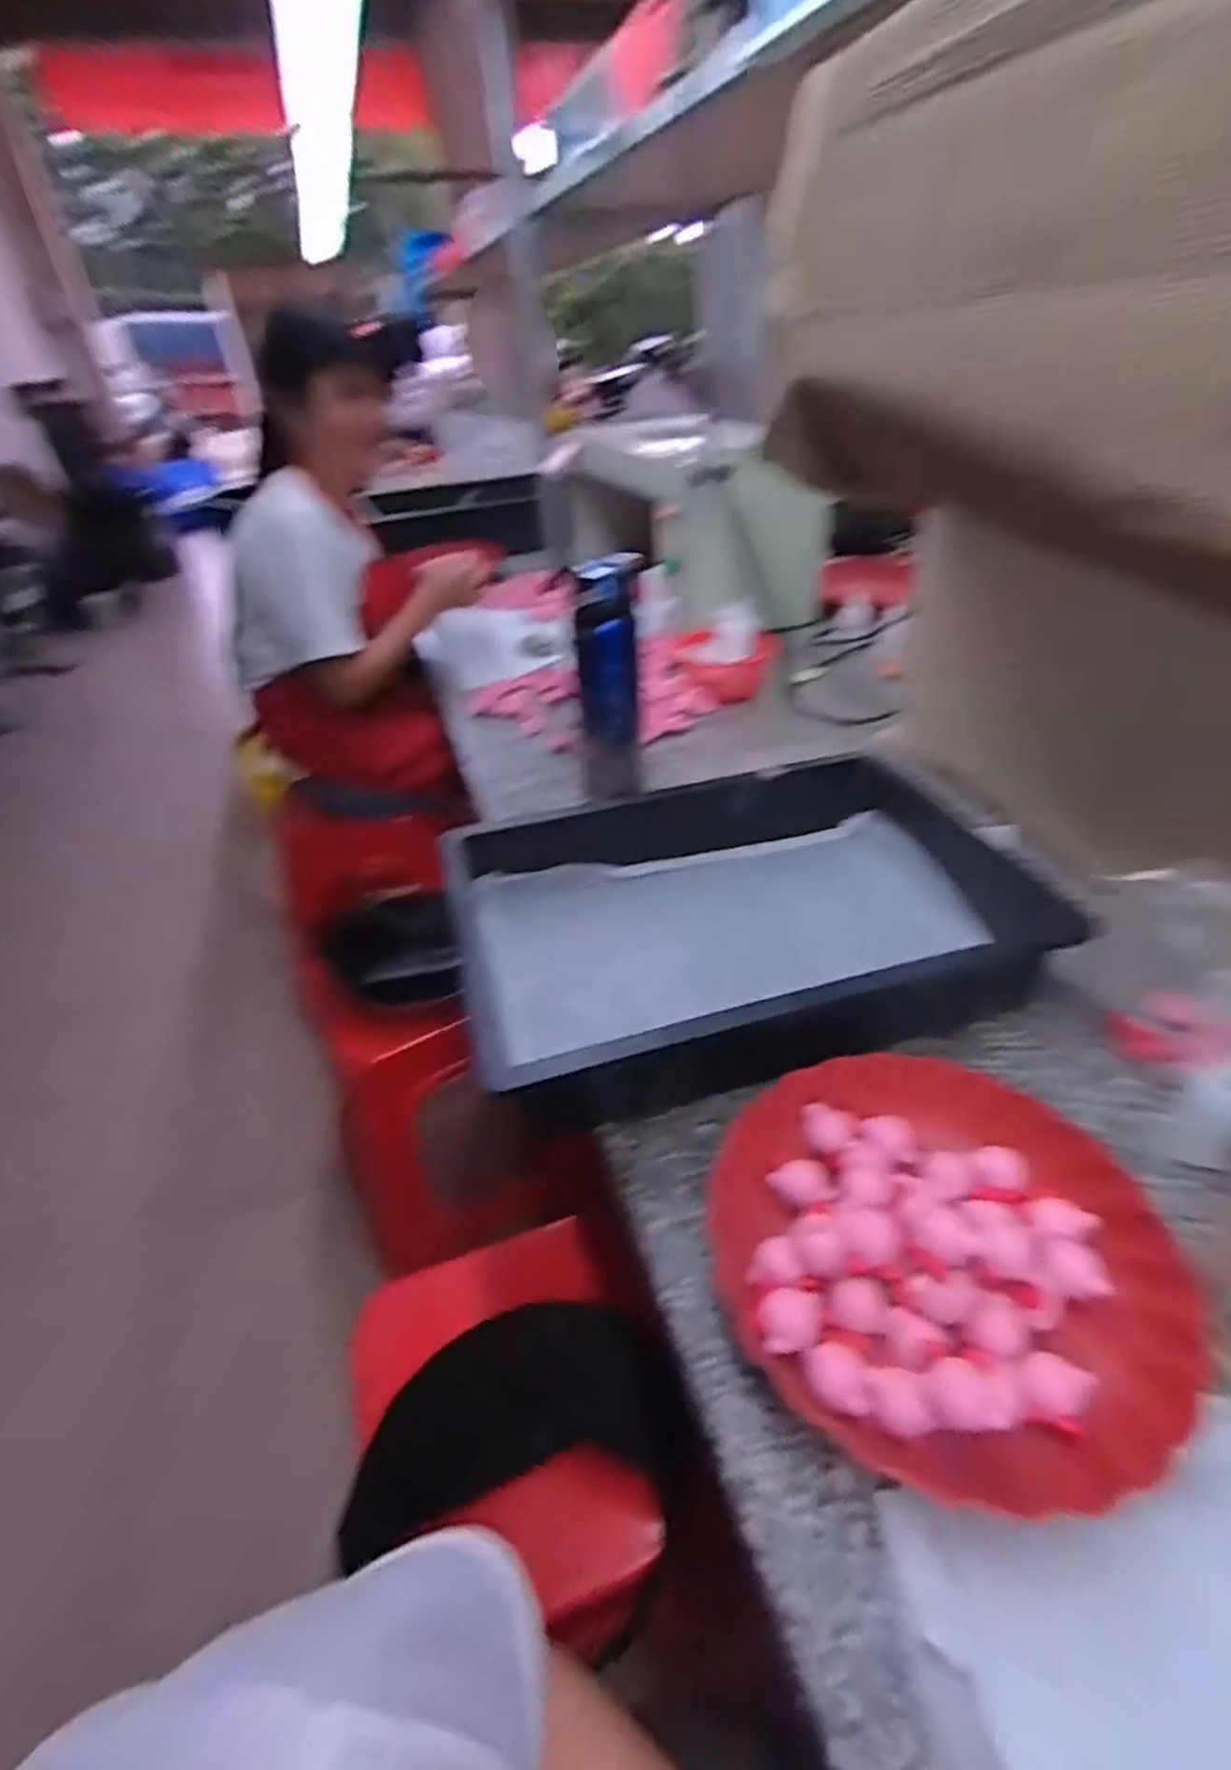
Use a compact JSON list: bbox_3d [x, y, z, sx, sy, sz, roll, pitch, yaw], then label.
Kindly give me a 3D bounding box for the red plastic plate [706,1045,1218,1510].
[{"bbox_3d":[0.177,0.199,0.417,0.221,0.050,0.237,-3,36,2],"label":"red plastic plate"}]

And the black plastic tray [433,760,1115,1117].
[{"bbox_3d":[0.096,0.021,0.644,0.438,0.083,0.293,-14,38,-13],"label":"black plastic tray"}]

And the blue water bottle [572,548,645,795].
[{"bbox_3d":[-0.006,-0.203,0.806,0.077,0.258,0.063,-5,36,-1],"label":"blue water bottle"}]

